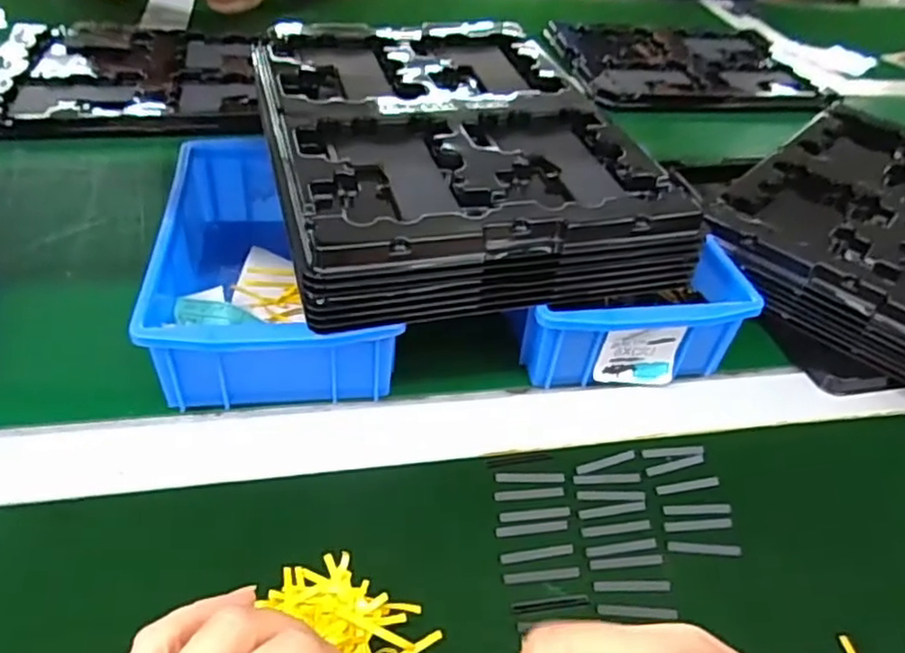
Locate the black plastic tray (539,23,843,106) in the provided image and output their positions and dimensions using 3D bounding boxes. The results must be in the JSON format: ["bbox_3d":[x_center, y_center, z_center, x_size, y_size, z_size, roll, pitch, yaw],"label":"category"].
[{"bbox_3d":[0.272,-0.315,0.815,0.295,0.020,0.233,0,43,-7],"label":"black plastic tray"}]

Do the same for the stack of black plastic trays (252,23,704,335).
[{"bbox_3d":[-0.006,-0.119,0.445,0.218,0.049,0.298,-9,45,-16],"label":"stack of black plastic trays"}]

